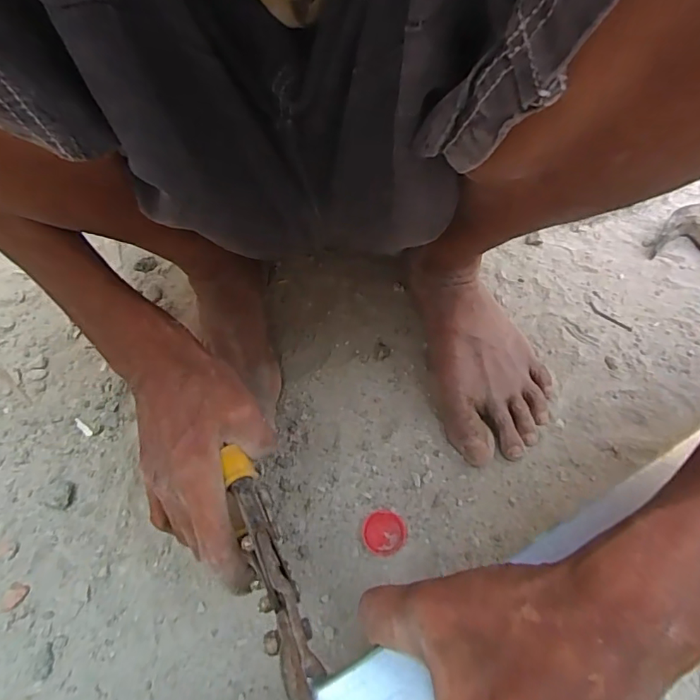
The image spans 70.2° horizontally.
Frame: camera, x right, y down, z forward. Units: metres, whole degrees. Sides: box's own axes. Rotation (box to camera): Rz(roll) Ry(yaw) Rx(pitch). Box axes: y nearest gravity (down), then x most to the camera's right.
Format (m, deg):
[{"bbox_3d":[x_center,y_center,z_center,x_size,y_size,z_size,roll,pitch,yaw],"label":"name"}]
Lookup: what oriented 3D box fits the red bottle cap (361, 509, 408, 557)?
[{"bbox_3d":[0.025,0.135,0.367,0.032,0.004,0.033,-2,56,3],"label":"red bottle cap"}]

